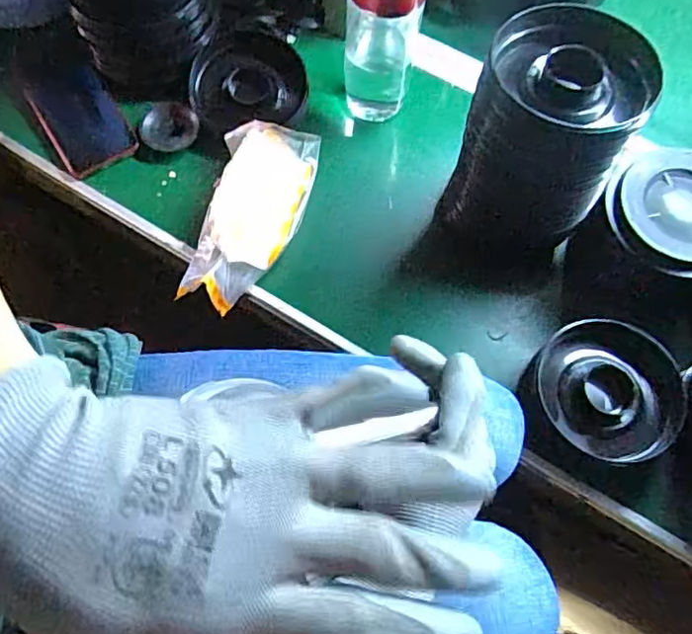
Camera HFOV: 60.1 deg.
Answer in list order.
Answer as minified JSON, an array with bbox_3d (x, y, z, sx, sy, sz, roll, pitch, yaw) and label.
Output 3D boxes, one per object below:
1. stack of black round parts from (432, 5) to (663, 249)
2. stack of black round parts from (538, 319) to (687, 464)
[{"bbox_3d":[0.161,-0.137,0.520,0.126,0.201,0.122,22,68,8],"label":"stack of black round parts"},{"bbox_3d":[0.233,0.067,0.521,0.117,0.048,0.118,1,67,-1],"label":"stack of black round parts"}]

